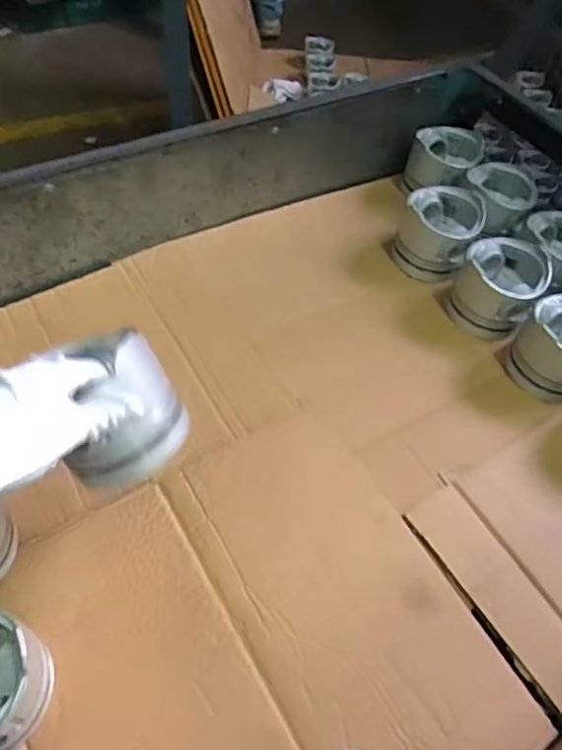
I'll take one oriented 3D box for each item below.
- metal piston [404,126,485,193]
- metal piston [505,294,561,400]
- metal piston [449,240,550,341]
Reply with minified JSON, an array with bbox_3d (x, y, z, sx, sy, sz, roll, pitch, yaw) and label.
[{"bbox_3d":[0.244,-0.318,0.906,0.103,0.066,0.108,20,56,9],"label":"metal piston"},{"bbox_3d":[0.346,-0.032,0.735,0.104,0.098,0.094,38,61,20],"label":"metal piston"},{"bbox_3d":[0.283,-0.116,0.776,0.106,0.077,0.102,36,60,19],"label":"metal piston"}]

